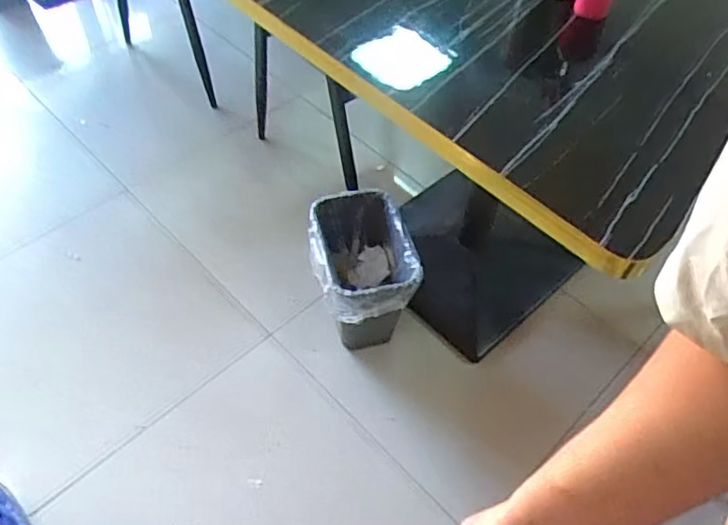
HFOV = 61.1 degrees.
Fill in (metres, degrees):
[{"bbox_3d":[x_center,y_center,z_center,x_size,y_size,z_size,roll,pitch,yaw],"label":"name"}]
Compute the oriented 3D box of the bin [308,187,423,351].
[{"bbox_3d":[-0.012,0.036,1.315,0.191,0.253,0.286,-11,55,-13],"label":"bin"}]

